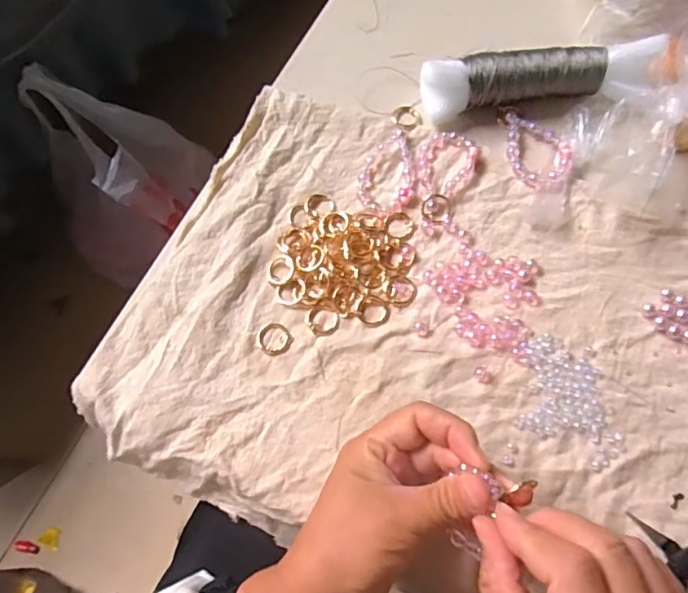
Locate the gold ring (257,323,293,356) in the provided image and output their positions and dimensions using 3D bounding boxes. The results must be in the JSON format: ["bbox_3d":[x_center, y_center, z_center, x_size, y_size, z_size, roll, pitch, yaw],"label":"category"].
[{"bbox_3d":[-0.049,0.030,0.390,0.025,0.004,0.023,-1,69,2],"label":"gold ring"}]

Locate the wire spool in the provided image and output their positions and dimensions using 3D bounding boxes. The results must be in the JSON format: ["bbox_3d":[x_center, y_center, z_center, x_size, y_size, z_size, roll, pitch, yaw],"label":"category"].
[{"bbox_3d":[0.156,-0.167,0.430,0.188,0.041,0.044,-4,69,1],"label":"wire spool"}]

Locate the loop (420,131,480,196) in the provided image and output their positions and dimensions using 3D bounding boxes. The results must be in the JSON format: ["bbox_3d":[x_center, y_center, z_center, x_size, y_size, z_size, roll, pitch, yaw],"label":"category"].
[{"bbox_3d":[0.080,-0.104,0.424,0.044,0.008,0.057,13,70,7],"label":"loop"}]

